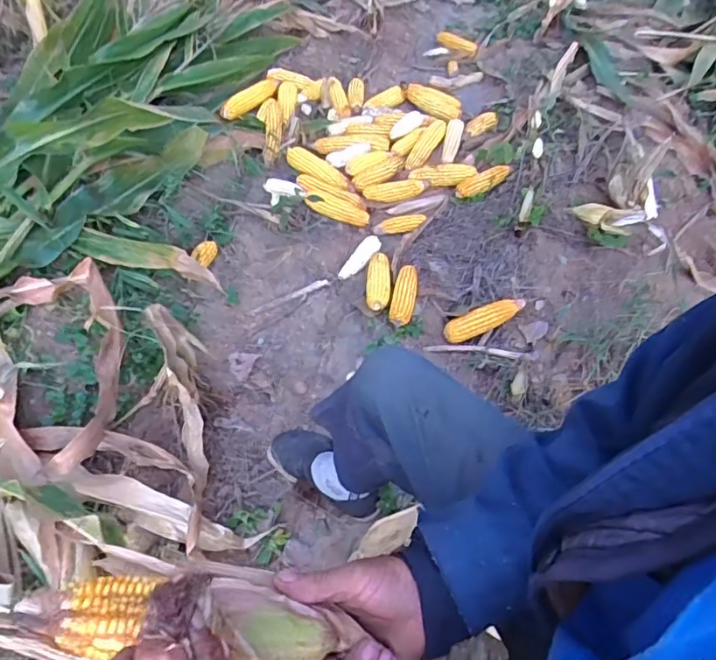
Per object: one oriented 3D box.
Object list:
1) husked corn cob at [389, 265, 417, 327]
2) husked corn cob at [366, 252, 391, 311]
[{"bbox_3d":[0.108,-0.088,1.270,0.057,0.056,0.164,5,52,8],"label":"husked corn cob"},{"bbox_3d":[0.050,-0.122,1.322,0.059,0.040,0.174,1,51,5],"label":"husked corn cob"}]

